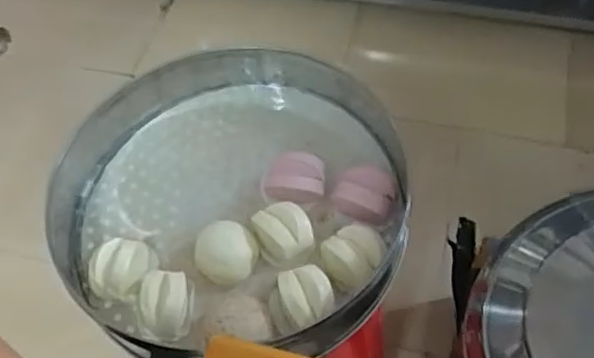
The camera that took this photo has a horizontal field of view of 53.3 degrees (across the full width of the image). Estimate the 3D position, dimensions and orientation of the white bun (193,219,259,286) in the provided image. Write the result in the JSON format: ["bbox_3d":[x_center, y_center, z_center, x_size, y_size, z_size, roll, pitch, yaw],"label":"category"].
[{"bbox_3d":[-0.099,0.100,0.820,0.080,0.053,0.087,-2,57,3],"label":"white bun"}]

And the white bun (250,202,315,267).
[{"bbox_3d":[-0.020,0.076,0.843,0.079,0.045,0.089,-17,57,-7],"label":"white bun"}]

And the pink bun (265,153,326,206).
[{"bbox_3d":[-0.003,-0.006,0.892,0.090,0.051,0.078,5,58,8],"label":"pink bun"}]

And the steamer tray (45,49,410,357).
[{"bbox_3d":[-0.103,0.019,0.875,0.496,0.097,0.489,-16,57,-6],"label":"steamer tray"}]

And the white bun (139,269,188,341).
[{"bbox_3d":[-0.175,0.163,0.790,0.061,0.045,0.089,-2,57,3],"label":"white bun"}]

